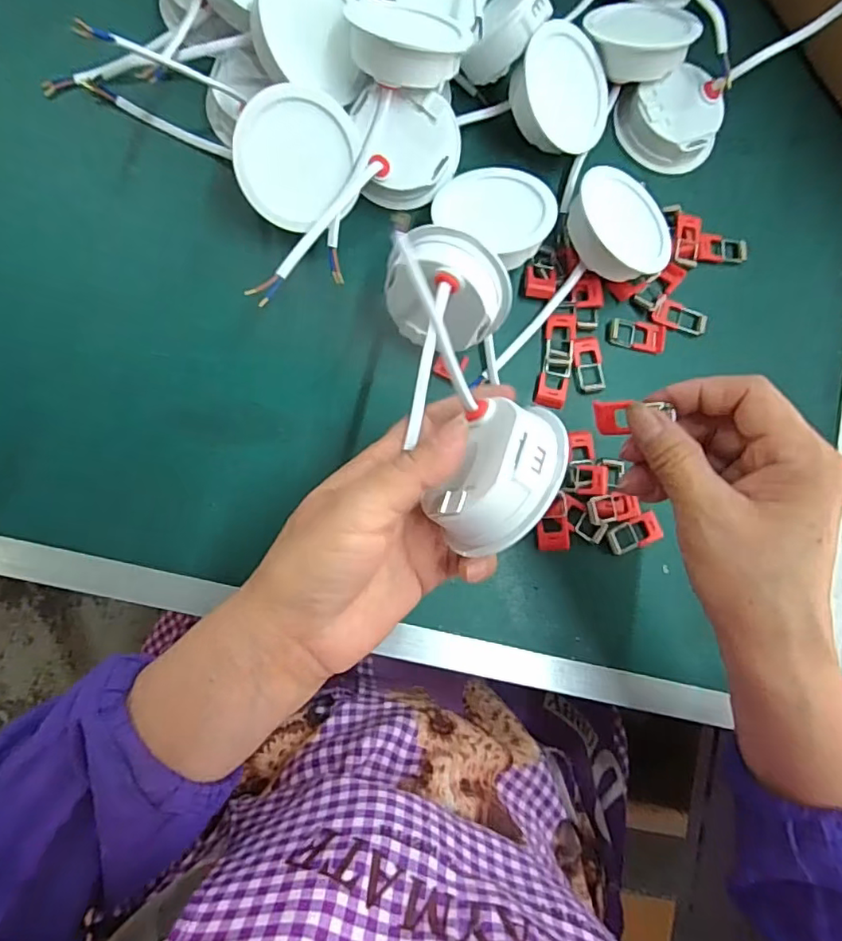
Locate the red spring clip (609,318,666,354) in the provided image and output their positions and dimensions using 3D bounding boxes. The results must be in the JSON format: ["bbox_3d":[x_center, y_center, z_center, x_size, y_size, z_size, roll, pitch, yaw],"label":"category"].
[{"bbox_3d":[0.140,-0.088,0.365,0.036,0.005,0.018,11,83,-6],"label":"red spring clip"}]

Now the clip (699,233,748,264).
[{"bbox_3d":[0.204,-0.149,0.381,0.035,0.007,0.018,7,84,-6],"label":"clip"}]

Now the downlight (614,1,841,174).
[{"bbox_3d":[0.209,-0.256,0.361,0.160,0.035,0.060,-29,88,15],"label":"downlight"}]

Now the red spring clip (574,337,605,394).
[{"bbox_3d":[0.108,-0.068,0.359,0.019,0.004,0.035,-11,86,-8],"label":"red spring clip"}]

